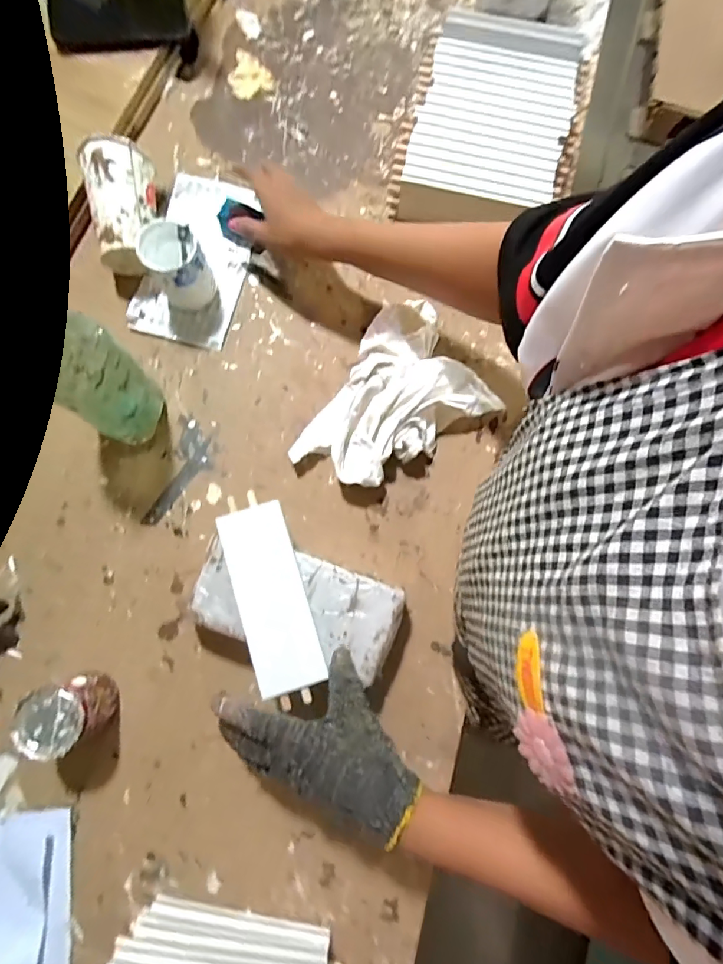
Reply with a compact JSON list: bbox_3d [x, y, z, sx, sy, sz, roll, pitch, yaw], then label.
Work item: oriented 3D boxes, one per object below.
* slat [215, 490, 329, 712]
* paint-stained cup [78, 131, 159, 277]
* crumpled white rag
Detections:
[{"bbox_3d":[-0.088,0.110,0.456,0.065,0.016,0.194,-17,81,-4],"label":"slat"},{"bbox_3d":[-0.285,-0.326,0.549,0.074,0.061,0.136,2,100,0],"label":"paint-stained cup"},{"bbox_3d":[0.024,-0.097,0.537,0.223,0.052,0.160,-34,81,-7],"label":"crumpled white rag"}]

